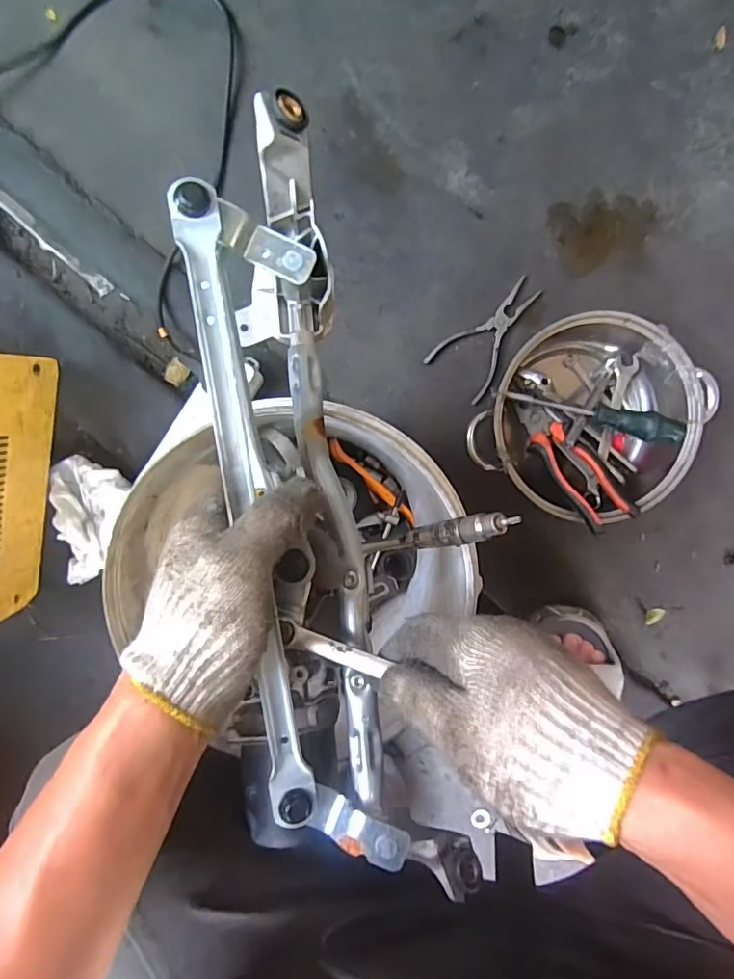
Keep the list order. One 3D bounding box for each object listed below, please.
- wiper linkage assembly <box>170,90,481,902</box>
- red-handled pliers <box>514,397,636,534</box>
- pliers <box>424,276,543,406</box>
[{"bbox_3d":[-0.031,0.012,0.325,0.104,0.083,0.462,-9,89,-2],"label":"wiper linkage assembly"},{"bbox_3d":[0.215,-0.031,0.577,0.049,0.019,0.167,-31,67,0],"label":"red-handled pliers"},{"bbox_3d":[0.141,-0.178,0.616,0.079,0.015,0.140,39,92,-5],"label":"pliers"}]

